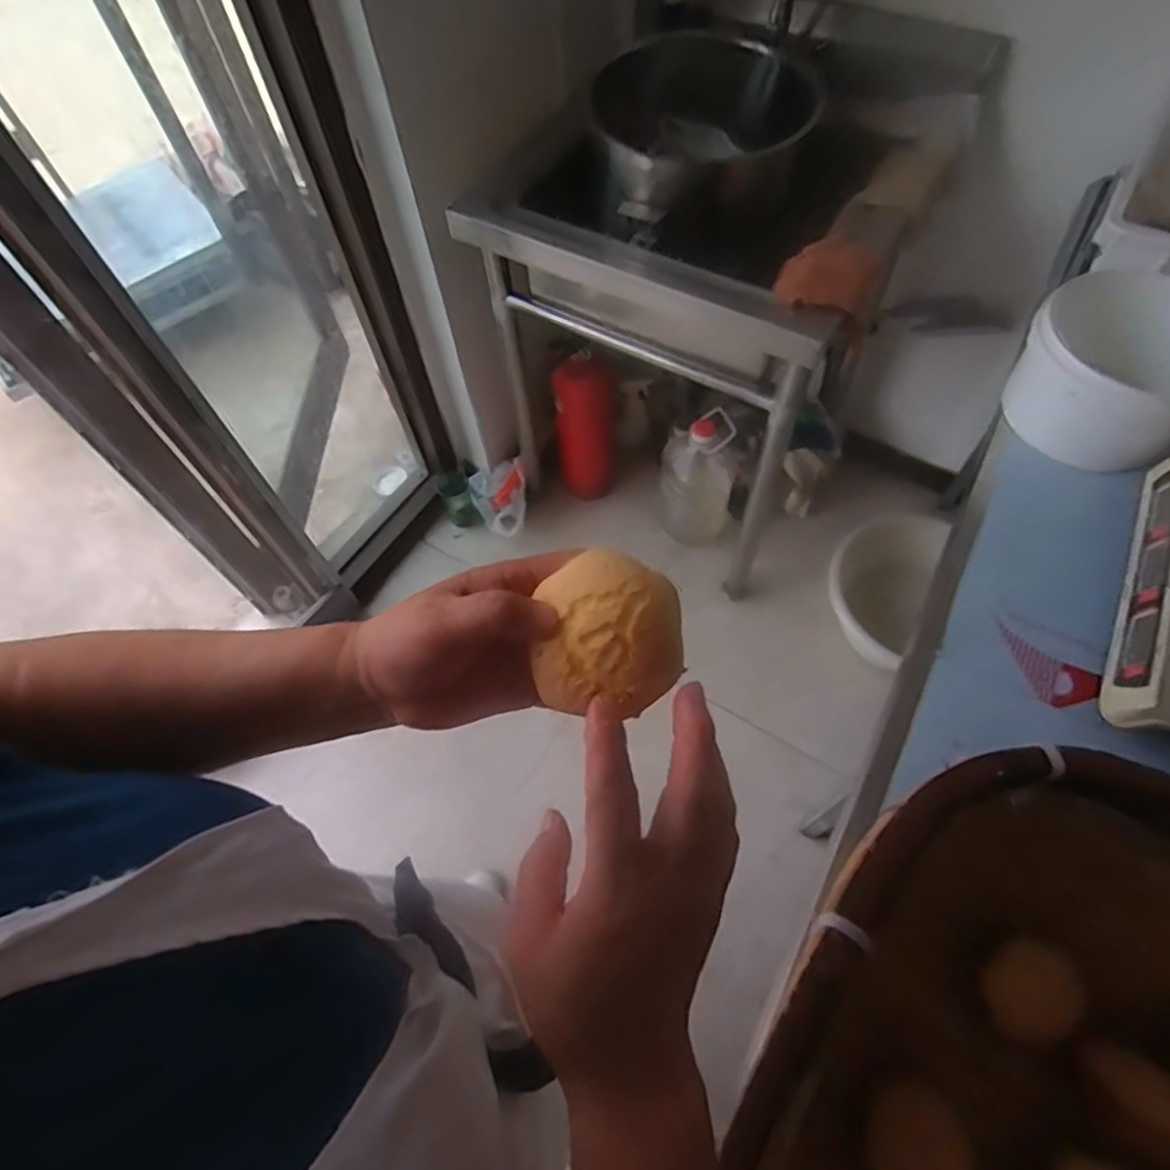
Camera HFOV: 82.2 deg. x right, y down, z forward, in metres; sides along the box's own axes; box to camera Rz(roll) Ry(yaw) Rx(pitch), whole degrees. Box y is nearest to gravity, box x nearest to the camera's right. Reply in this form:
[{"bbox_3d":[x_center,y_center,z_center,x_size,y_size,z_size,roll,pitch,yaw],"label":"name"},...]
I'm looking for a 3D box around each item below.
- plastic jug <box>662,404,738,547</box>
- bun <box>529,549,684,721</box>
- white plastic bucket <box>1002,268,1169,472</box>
[{"bbox_3d":[0.257,-0.225,1.527,0.166,0.340,0.146,-2,61,1],"label":"plastic jug"},{"bbox_3d":[0.009,0.024,0.304,0.061,0.040,0.073,30,108,9],"label":"bun"},{"bbox_3d":[0.570,-0.233,0.713,0.185,0.113,0.185,-1,61,2],"label":"white plastic bucket"}]

